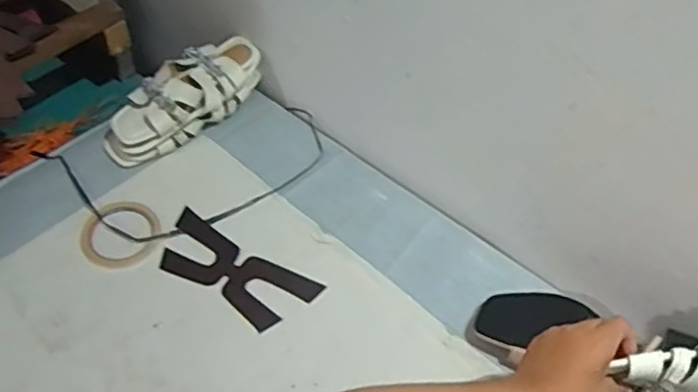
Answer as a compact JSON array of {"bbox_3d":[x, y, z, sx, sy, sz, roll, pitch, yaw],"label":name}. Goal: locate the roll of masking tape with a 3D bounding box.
[{"bbox_3d":[-0.292,0.048,0.824,0.098,0.011,0.098,2,50,-2],"label":"roll of masking tape"}]

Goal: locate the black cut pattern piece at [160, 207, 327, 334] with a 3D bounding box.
[{"bbox_3d":[-0.143,0.096,0.803,0.205,0.006,0.088,28,55,13],"label":"black cut pattern piece"}]

